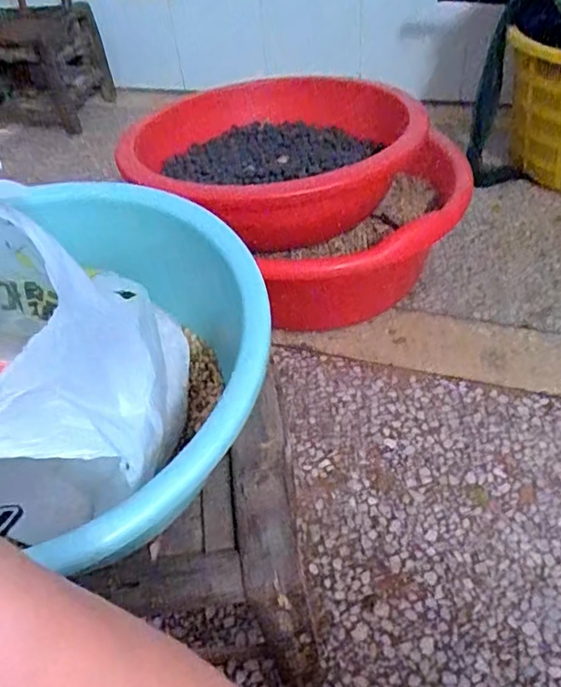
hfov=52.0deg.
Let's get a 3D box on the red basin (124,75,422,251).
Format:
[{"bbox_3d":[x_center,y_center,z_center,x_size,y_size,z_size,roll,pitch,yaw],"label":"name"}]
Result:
[{"bbox_3d":[-0.025,-0.324,0.975,0.421,0.132,0.436,-4,44,4],"label":"red basin"}]

